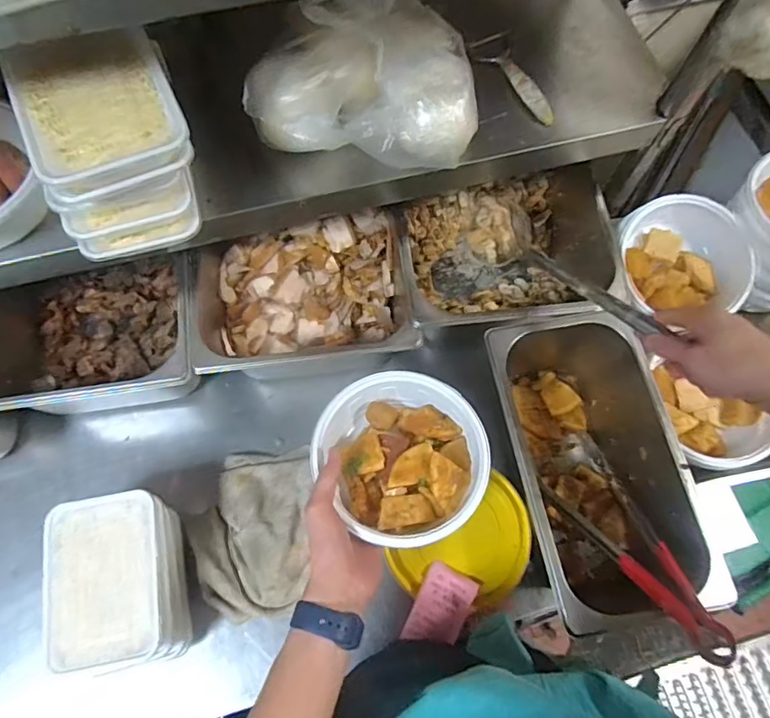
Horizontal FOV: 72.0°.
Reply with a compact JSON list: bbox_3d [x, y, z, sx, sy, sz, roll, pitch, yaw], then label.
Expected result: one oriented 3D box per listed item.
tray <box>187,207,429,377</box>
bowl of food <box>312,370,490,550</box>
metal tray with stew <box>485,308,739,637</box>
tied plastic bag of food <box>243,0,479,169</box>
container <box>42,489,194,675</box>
[{"bbox_3d":[-0.107,-0.073,0.708,0.251,0.155,0.240,-10,71,-5],"label":"tray"},{"bbox_3d":[0.018,0.097,0.538,0.156,0.064,0.168,0,70,-1],"label":"bowl of food"},{"bbox_3d":[0.225,0.124,0.634,0.170,0.182,0.338,-10,71,-5],"label":"metal tray with stew"},{"bbox_3d":[-0.021,-0.293,0.537,0.228,0.091,0.173,4,70,0],"label":"tied plastic bag of food"},{"bbox_3d":[-0.291,0.240,0.584,0.132,0.096,0.167,-10,71,-5],"label":"container"}]

